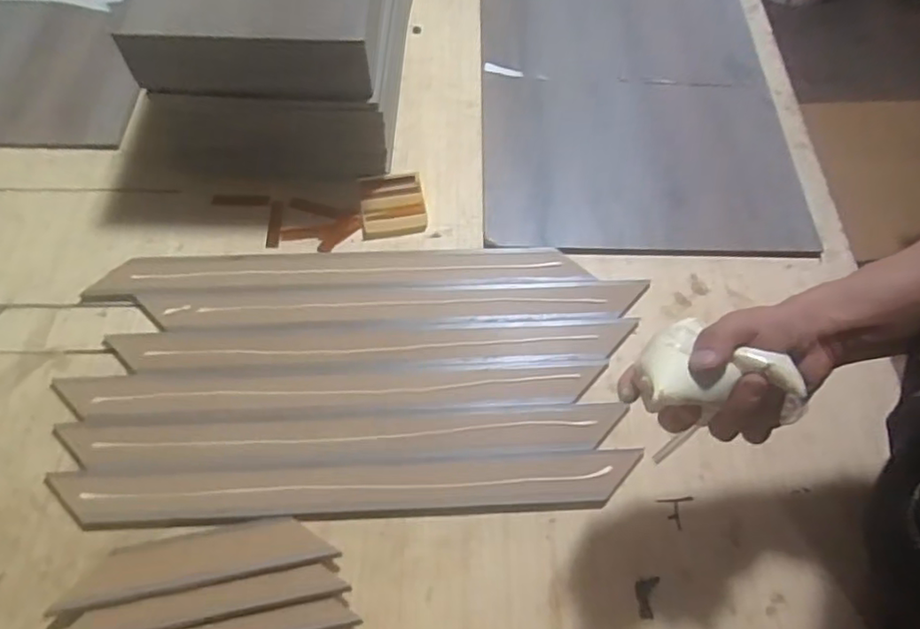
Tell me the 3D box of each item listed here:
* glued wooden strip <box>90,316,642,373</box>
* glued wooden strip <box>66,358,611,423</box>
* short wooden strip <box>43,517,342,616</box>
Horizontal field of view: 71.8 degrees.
[{"bbox_3d":[-0.083,0.028,0.626,0.492,0.018,0.046,-1,61,-3],"label":"glued wooden strip"},{"bbox_3d":[-0.117,0.067,0.595,0.491,0.006,0.046,-2,61,-3],"label":"glued wooden strip"},{"bbox_3d":[-0.216,0.200,0.520,0.216,0.007,0.044,-9,62,-7],"label":"short wooden strip"}]

